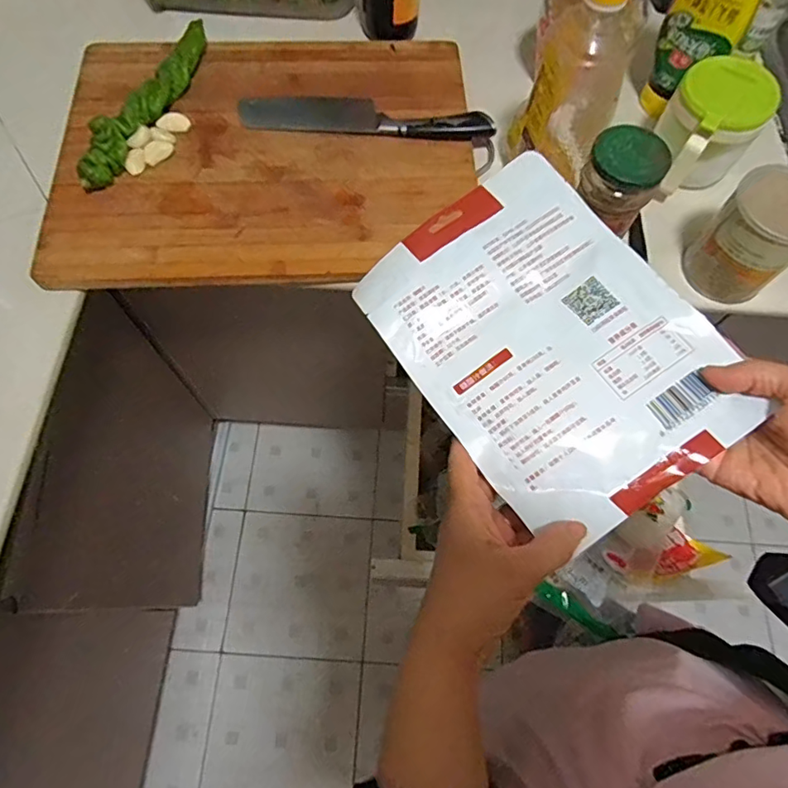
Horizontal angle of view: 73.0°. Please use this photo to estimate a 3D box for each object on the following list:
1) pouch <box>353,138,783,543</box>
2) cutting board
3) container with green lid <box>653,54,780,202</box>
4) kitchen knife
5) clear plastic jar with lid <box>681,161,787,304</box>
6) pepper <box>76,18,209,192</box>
[{"bbox_3d":[0.102,-0.040,0.362,0.174,0.012,0.243,-35,73,-3],"label":"pouch"},{"bbox_3d":[-0.140,-0.275,0.594,0.443,0.013,0.345,-1,68,-3],"label":"cutting board"},{"bbox_3d":[0.329,-0.277,0.572,0.091,0.102,0.110,32,70,11],"label":"container with green lid"},{"bbox_3d":[-0.033,-0.319,0.602,0.287,0.024,0.050,6,67,0],"label":"kitchen knife"},{"bbox_3d":[0.351,-0.154,0.517,0.082,0.106,0.081,1,68,-2],"label":"clear plastic jar with lid"},{"bbox_3d":[-0.270,-0.335,0.595,0.042,0.030,0.269,18,68,6],"label":"pepper"}]

